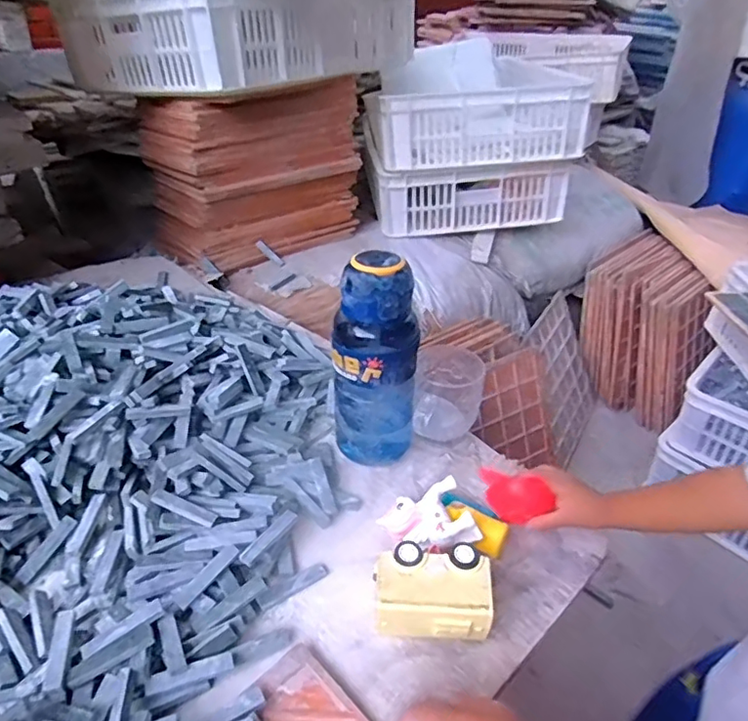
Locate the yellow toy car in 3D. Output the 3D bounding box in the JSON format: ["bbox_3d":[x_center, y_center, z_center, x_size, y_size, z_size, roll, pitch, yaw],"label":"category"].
[{"bbox_3d":[0.048,0.201,0.489,0.098,0.060,0.061,3,35,2],"label":"yellow toy car"}]

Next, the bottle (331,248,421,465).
[{"bbox_3d":[0.002,0.007,0.610,0.092,0.239,0.070,6,35,3],"label":"bottle"}]

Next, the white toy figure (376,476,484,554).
[{"bbox_3d":[0.055,0.159,0.555,0.082,0.029,0.064,-37,47,9],"label":"white toy figure"}]

